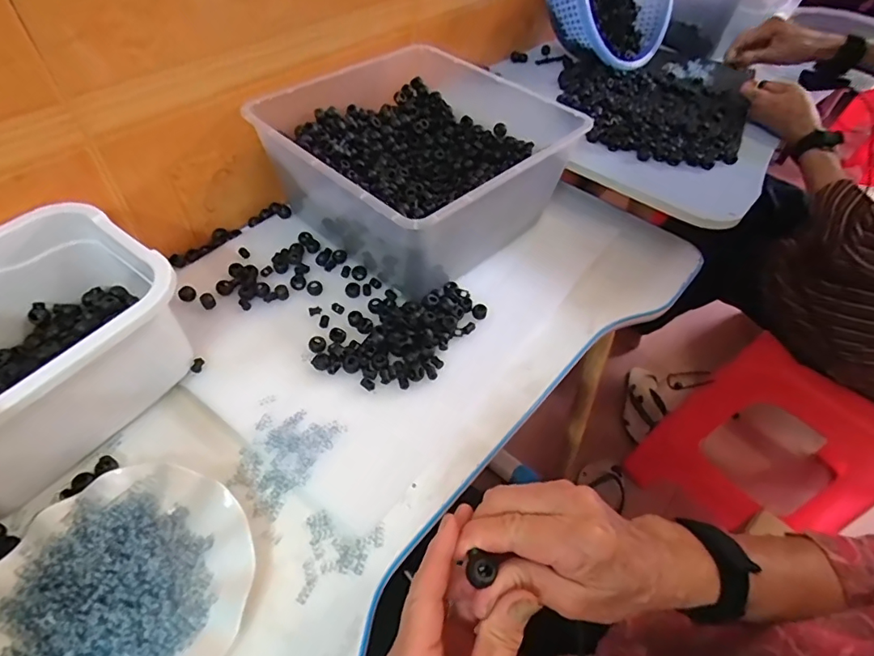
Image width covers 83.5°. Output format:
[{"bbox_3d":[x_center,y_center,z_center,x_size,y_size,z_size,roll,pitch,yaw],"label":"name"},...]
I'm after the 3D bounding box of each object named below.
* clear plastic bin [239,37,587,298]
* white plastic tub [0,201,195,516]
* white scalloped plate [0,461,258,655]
[{"bbox_3d":[-0.020,-0.206,0.620,0.304,0.143,0.326,36,56,24],"label":"clear plastic bin"},{"bbox_3d":[-0.359,0.024,0.421,0.192,0.117,0.238,28,53,18],"label":"white plastic tub"},{"bbox_3d":[-0.229,0.188,0.354,0.178,0.026,0.177,2,50,-2],"label":"white scalloped plate"}]

